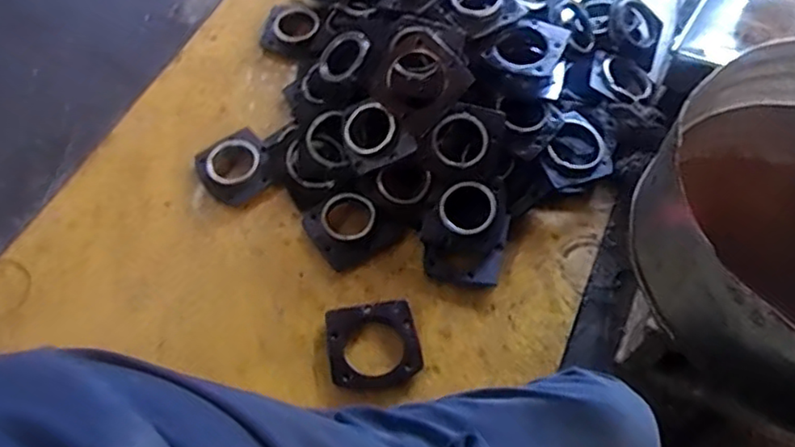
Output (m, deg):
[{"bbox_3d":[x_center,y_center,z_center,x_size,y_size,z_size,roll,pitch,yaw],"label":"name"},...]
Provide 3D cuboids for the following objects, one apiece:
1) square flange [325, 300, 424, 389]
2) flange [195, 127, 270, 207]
[{"bbox_3d":[-0.042,0.215,1.103,0.159,0.014,0.152,-8,63,-2],"label":"square flange"},{"bbox_3d":[-0.334,-0.119,1.292,0.142,0.021,0.155,-33,66,-14],"label":"flange"}]

